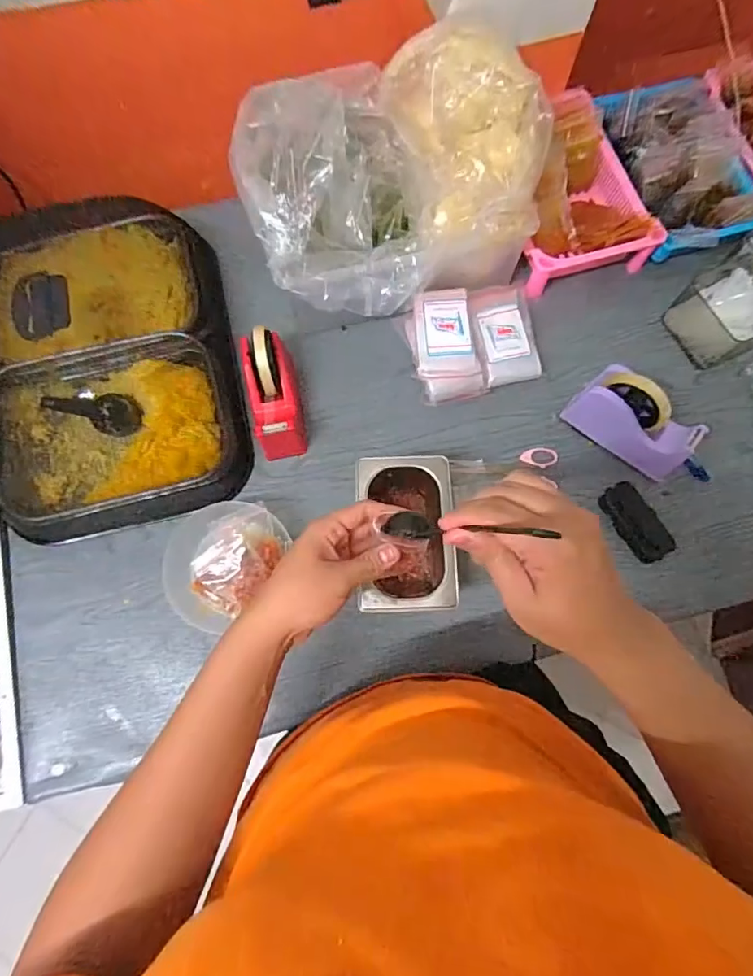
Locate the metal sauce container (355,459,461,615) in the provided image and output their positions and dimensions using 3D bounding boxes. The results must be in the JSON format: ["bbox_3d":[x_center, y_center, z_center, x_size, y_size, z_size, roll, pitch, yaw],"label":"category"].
[{"bbox_3d":[0.033,0.058,0.604,0.108,0.085,0.177,-2,74,-1],"label":"metal sauce container"}]

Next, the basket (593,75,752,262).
[{"bbox_3d":[0.476,-0.498,0.759,0.180,0.070,0.274,-12,75,-4],"label":"basket"}]

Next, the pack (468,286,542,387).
[{"bbox_3d":[0.178,-0.220,0.707,0.087,0.024,0.144,-7,75,-3],"label":"pack"}]

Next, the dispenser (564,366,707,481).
[{"bbox_3d":[0.334,-0.085,0.646,0.150,0.097,0.060,41,78,10],"label":"dispenser"}]

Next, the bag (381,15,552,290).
[{"bbox_3d":[0.114,-0.431,0.661,0.152,0.181,0.256,-14,75,-4],"label":"bag"}]

